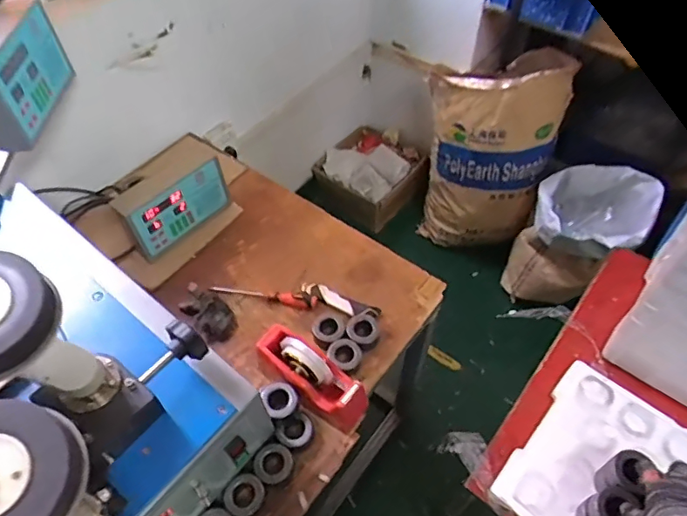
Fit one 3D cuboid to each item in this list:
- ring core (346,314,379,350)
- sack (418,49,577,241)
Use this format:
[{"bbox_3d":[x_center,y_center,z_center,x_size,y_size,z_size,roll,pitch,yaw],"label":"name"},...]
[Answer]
[{"bbox_3d":[0.037,0.138,0.972,0.059,0.034,0.056,0,54,0],"label":"ring core"},{"bbox_3d":[0.453,-0.352,1.681,0.404,0.719,0.226,21,57,14],"label":"sack"}]

